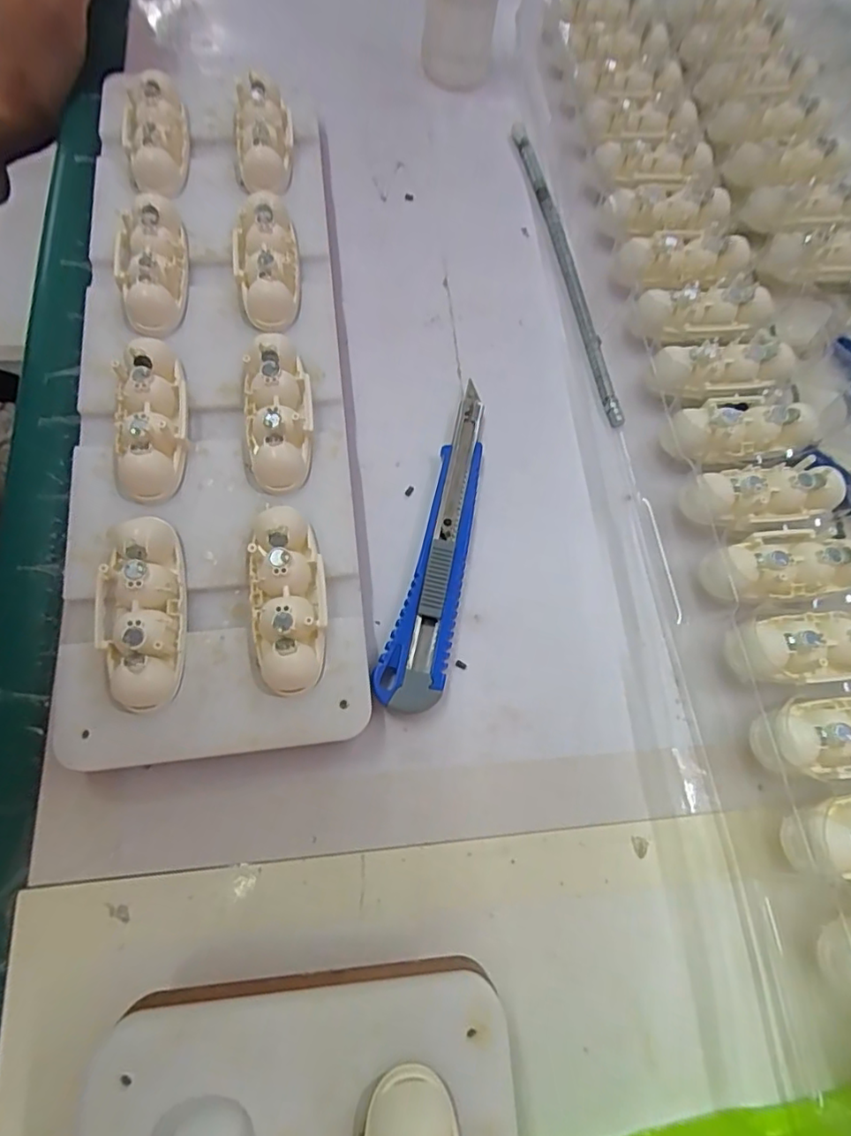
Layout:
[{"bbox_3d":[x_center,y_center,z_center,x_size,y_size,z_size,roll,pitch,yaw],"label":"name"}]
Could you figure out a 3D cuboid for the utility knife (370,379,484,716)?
[{"bbox_3d":[0.009,-0.011,0.228,0.023,0.012,0.136,16,70,1],"label":"utility knife"}]

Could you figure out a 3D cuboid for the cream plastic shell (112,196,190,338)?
[{"bbox_3d":[-0.111,-0.120,0.232,0.026,0.015,0.063,-3,71,-6],"label":"cream plastic shell"}]

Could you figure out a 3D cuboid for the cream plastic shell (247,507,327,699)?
[{"bbox_3d":[-0.046,0.010,0.192,0.024,0.016,0.060,-5,72,-7],"label":"cream plastic shell"}]

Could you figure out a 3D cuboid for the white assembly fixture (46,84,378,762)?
[{"bbox_3d":[-0.085,-0.082,0.232,0.103,0.035,0.303,-5,72,-6],"label":"white assembly fixture"}]

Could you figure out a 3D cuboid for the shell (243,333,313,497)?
[{"bbox_3d":[-0.056,-0.058,0.214,0.024,0.015,0.059,-4,71,-6],"label":"shell"}]

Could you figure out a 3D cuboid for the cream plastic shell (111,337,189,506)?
[{"bbox_3d":[-0.100,-0.054,0.210,0.023,0.017,0.059,-3,71,-6],"label":"cream plastic shell"}]

